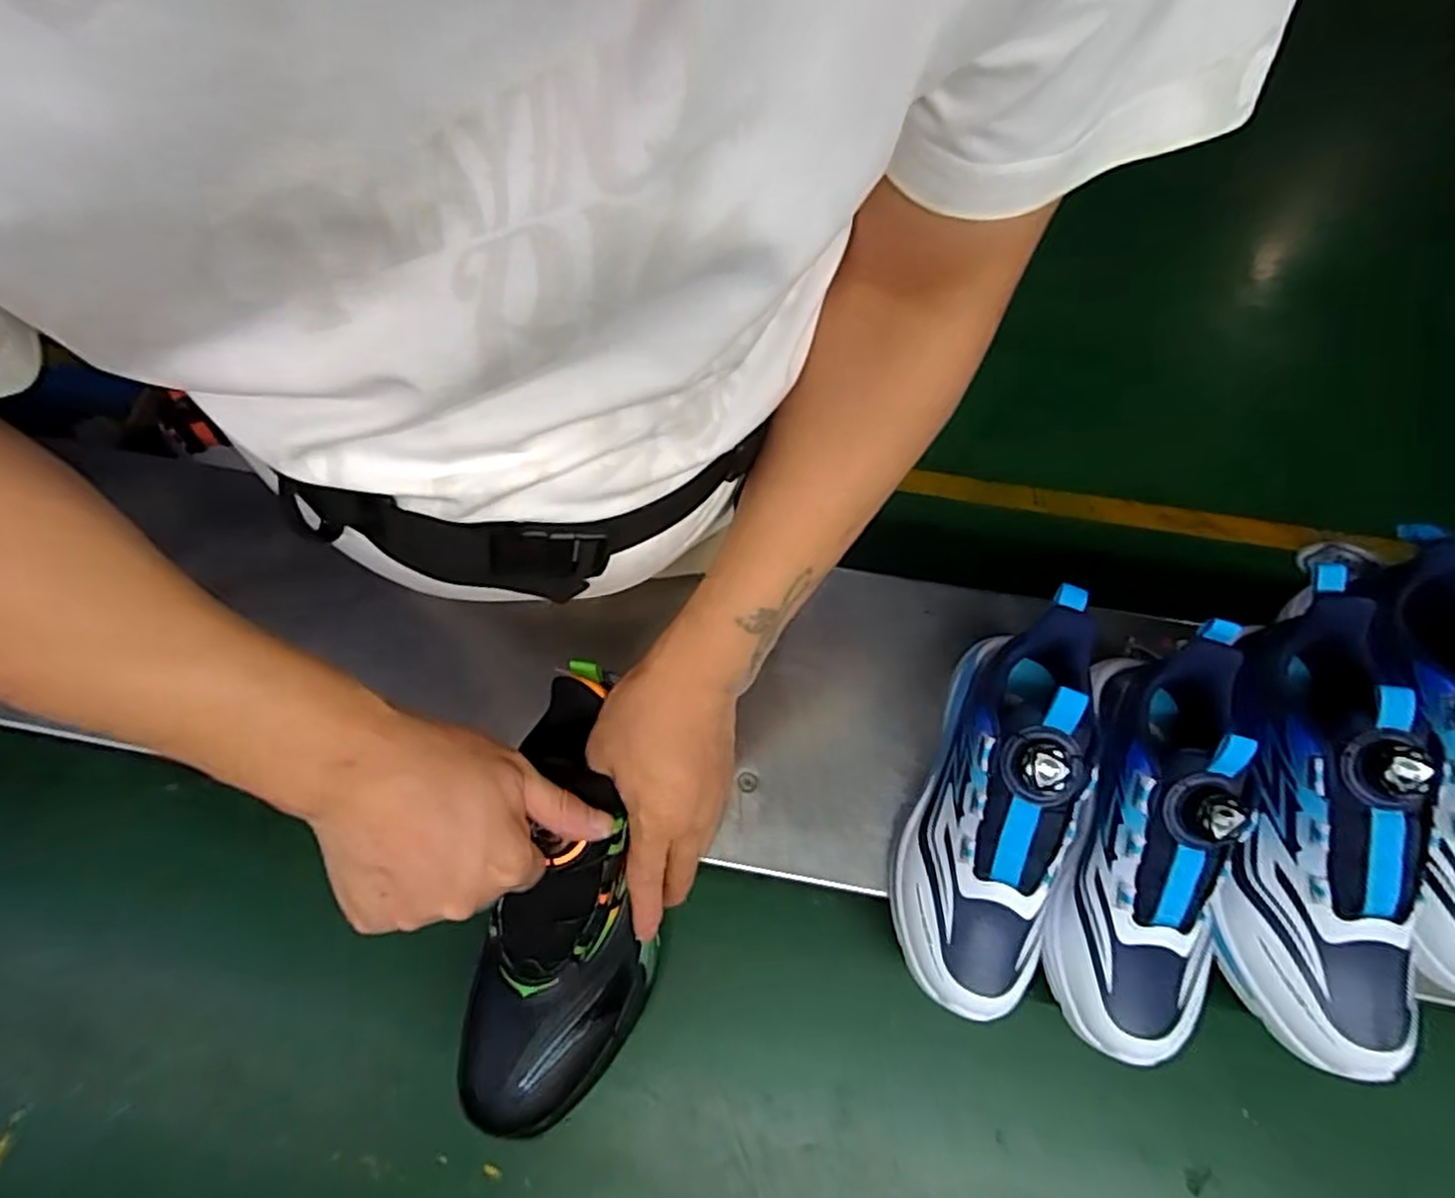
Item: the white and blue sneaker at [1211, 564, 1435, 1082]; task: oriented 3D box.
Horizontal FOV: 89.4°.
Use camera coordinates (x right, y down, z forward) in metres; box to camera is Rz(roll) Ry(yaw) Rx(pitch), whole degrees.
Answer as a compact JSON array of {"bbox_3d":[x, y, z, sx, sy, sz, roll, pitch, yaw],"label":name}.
[{"bbox_3d":[0.352,0.124,0.429,0.090,0.084,0.282,6,84,2],"label":"white and blue sneaker"}]

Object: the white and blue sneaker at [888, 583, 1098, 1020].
[{"bbox_3d":[0.169,0.116,0.443,0.090,0.105,0.249,15,66,7],"label":"white and blue sneaker"}]

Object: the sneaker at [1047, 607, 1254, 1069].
[{"bbox_3d":[0.257,0.141,0.443,0.093,0.113,0.251,14,84,6],"label":"sneaker"}]

